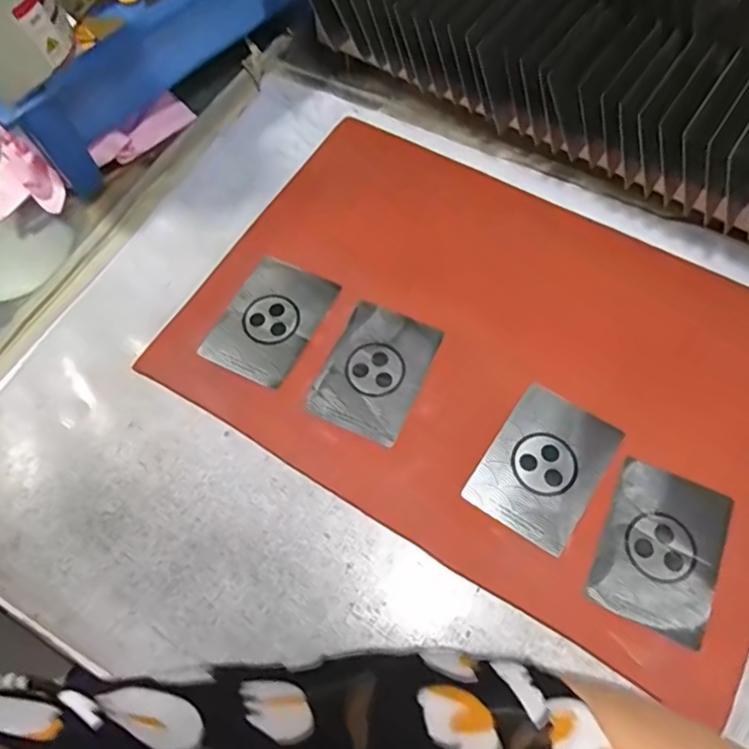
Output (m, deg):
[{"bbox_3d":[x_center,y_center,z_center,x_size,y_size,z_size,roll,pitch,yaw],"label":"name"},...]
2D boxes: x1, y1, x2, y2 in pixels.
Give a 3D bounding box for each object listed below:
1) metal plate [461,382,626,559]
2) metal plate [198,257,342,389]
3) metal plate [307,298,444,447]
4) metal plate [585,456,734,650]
[{"bbox_3d":[0.100,0.052,0.343,0.062,0.004,0.086,31,70,16],"label":"metal plate"},{"bbox_3d":[-0.068,-0.037,0.390,0.060,0.006,0.088,26,68,14],"label":"metal plate"},{"bbox_3d":[0.001,-0.002,0.372,0.060,0.006,0.085,22,67,12],"label":"metal plate"},{"bbox_3d":[0.158,0.095,0.319,0.061,0.004,0.085,23,68,13],"label":"metal plate"}]

